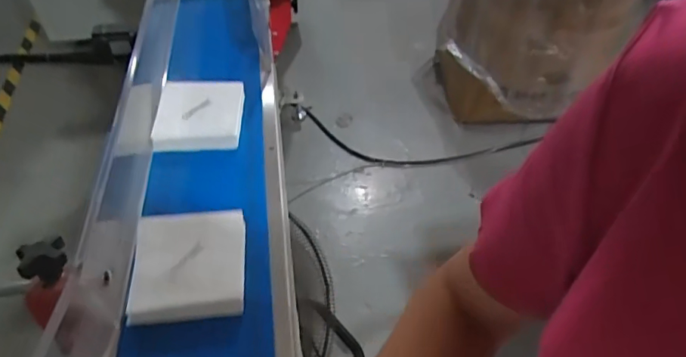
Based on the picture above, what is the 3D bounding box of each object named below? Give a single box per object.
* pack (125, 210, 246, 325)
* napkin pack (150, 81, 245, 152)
[{"bbox_3d":[-0.166,0.089,0.538,0.113,0.032,0.121,-4,48,-5],"label":"pack"},{"bbox_3d":[-0.206,-0.093,0.714,0.117,0.034,0.113,-1,48,-2],"label":"napkin pack"}]

